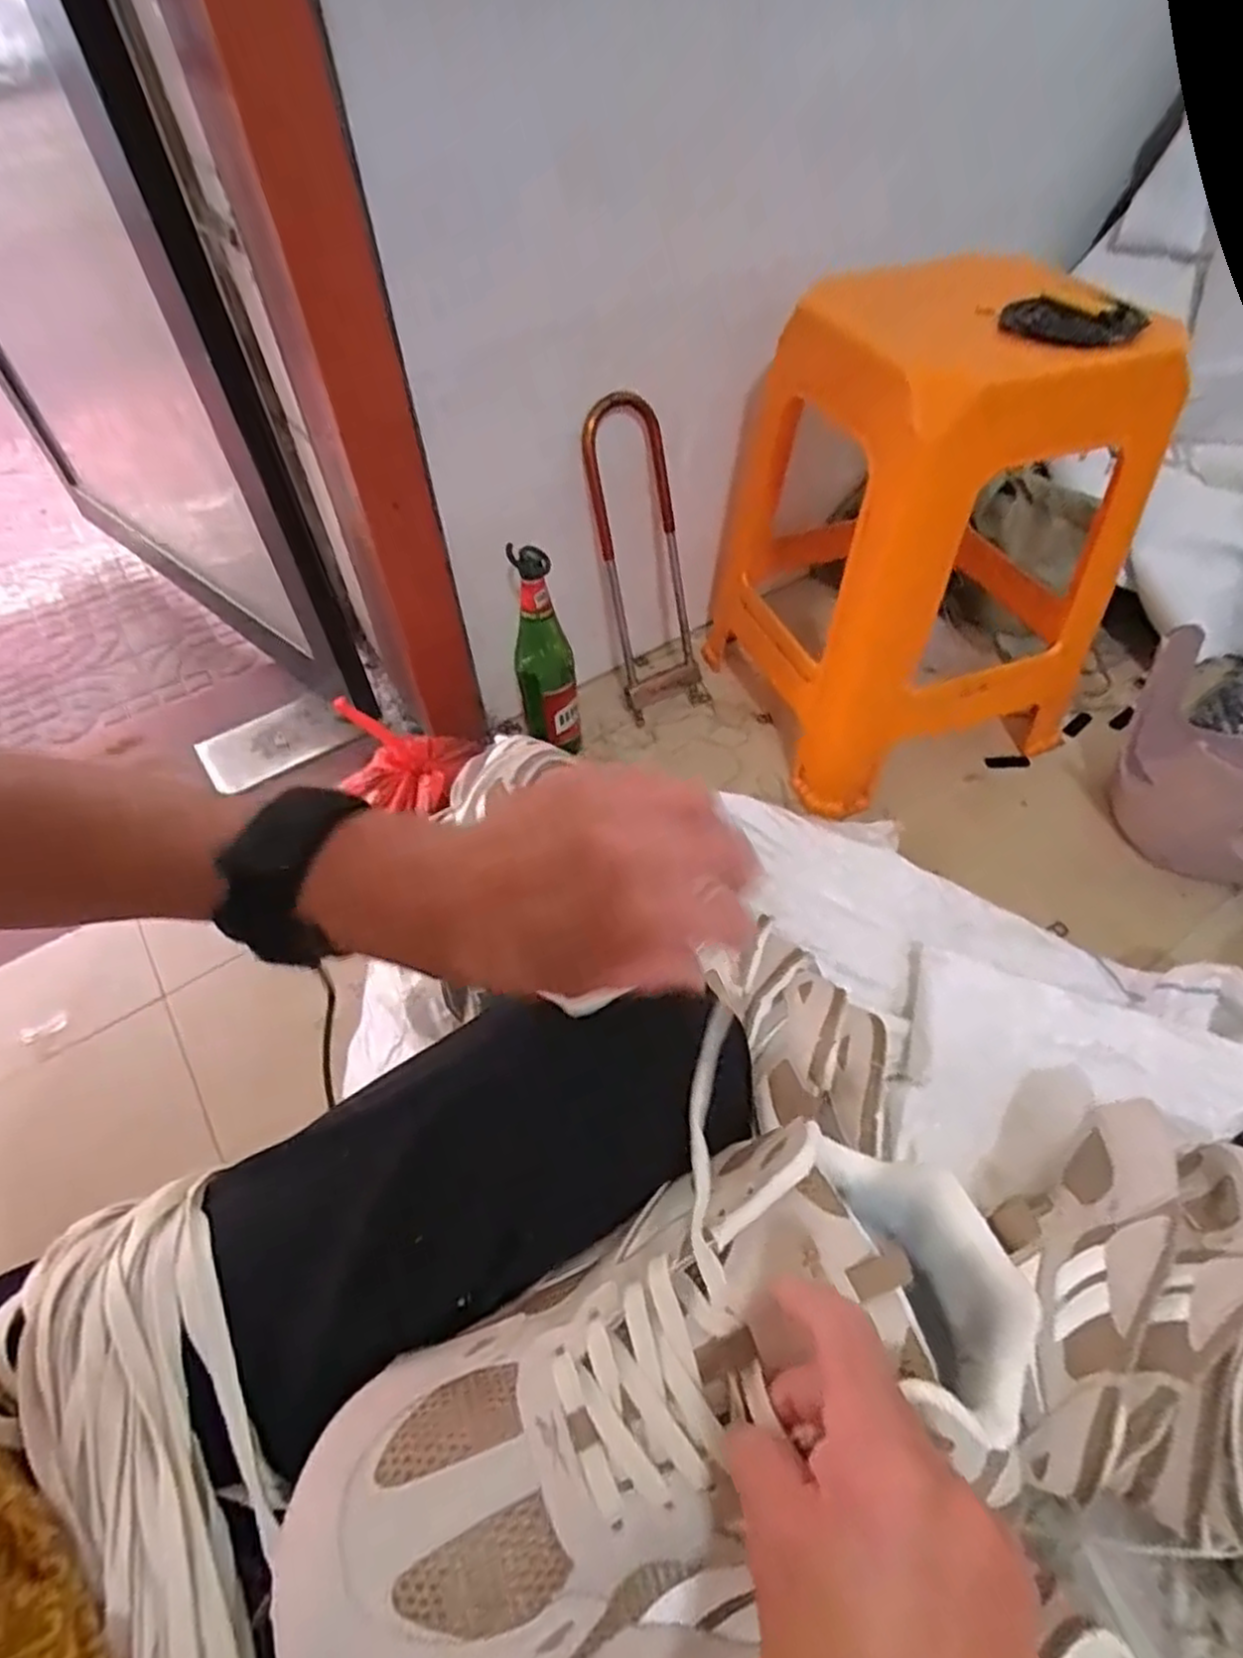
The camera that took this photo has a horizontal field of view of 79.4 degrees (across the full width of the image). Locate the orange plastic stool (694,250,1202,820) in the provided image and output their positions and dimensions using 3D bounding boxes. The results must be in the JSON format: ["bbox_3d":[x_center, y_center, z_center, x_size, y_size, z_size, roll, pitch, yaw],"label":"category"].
[{"bbox_3d":[0.332,-0.336,0.867,0.373,0.455,0.408,-8,52,-4],"label":"orange plastic stool"}]

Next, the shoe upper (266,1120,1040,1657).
[{"bbox_3d":[0.024,0.204,0.262,0.268,0.067,0.123,-20,53,-18],"label":"shoe upper"}]

